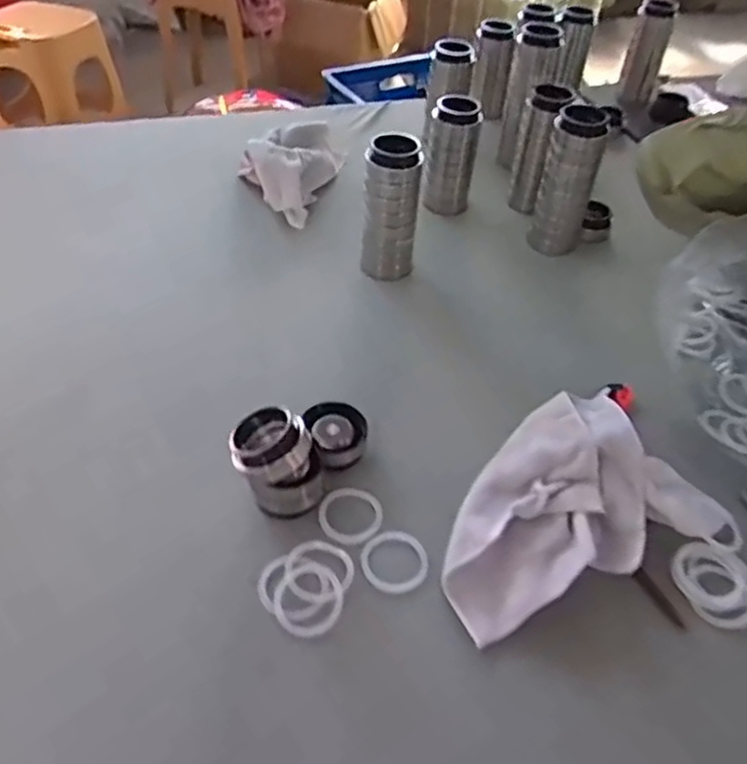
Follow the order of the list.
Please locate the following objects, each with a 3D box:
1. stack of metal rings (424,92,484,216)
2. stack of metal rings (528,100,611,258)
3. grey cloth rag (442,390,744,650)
[{"bbox_3d":[0.113,-0.329,1.036,0.074,0.164,0.060,7,44,2],"label":"stack of metal rings"},{"bbox_3d":[0.261,-0.270,0.961,0.072,0.198,0.060,14,45,9],"label":"stack of metal rings"},{"bbox_3d":[0.179,0.099,0.672,0.283,0.046,0.204,-13,47,-18],"label":"grey cloth rag"}]

